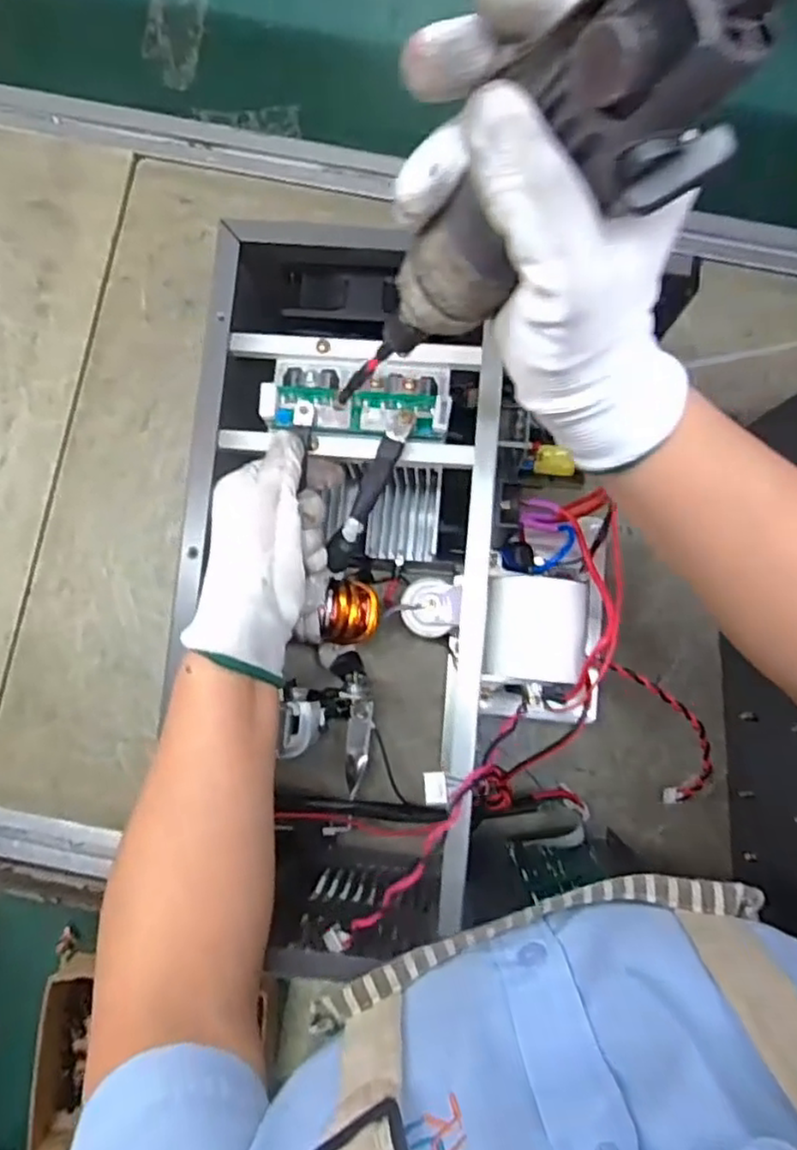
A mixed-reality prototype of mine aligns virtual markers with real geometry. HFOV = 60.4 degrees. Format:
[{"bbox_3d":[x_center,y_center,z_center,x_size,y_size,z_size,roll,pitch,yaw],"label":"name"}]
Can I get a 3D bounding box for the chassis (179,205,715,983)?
[{"bbox_3d":[0.011,0.022,0.496,0.277,0.218,0.407,5,84,1],"label":"chassis"}]

